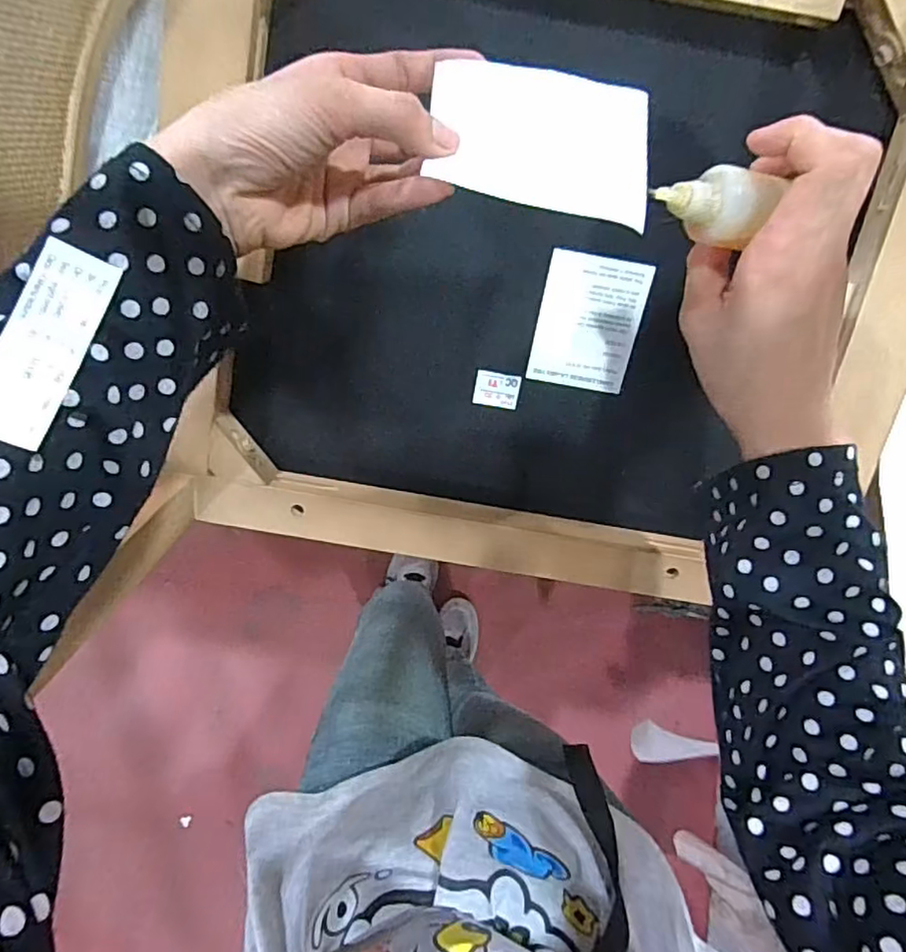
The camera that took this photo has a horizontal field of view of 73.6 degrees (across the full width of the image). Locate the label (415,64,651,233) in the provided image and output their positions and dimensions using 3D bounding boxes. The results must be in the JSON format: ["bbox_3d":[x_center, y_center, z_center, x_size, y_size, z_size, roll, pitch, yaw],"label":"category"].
[{"bbox_3d":[0.043,-0.155,0.277,0.096,0.013,0.072,12,84,-1],"label":"label"}]

